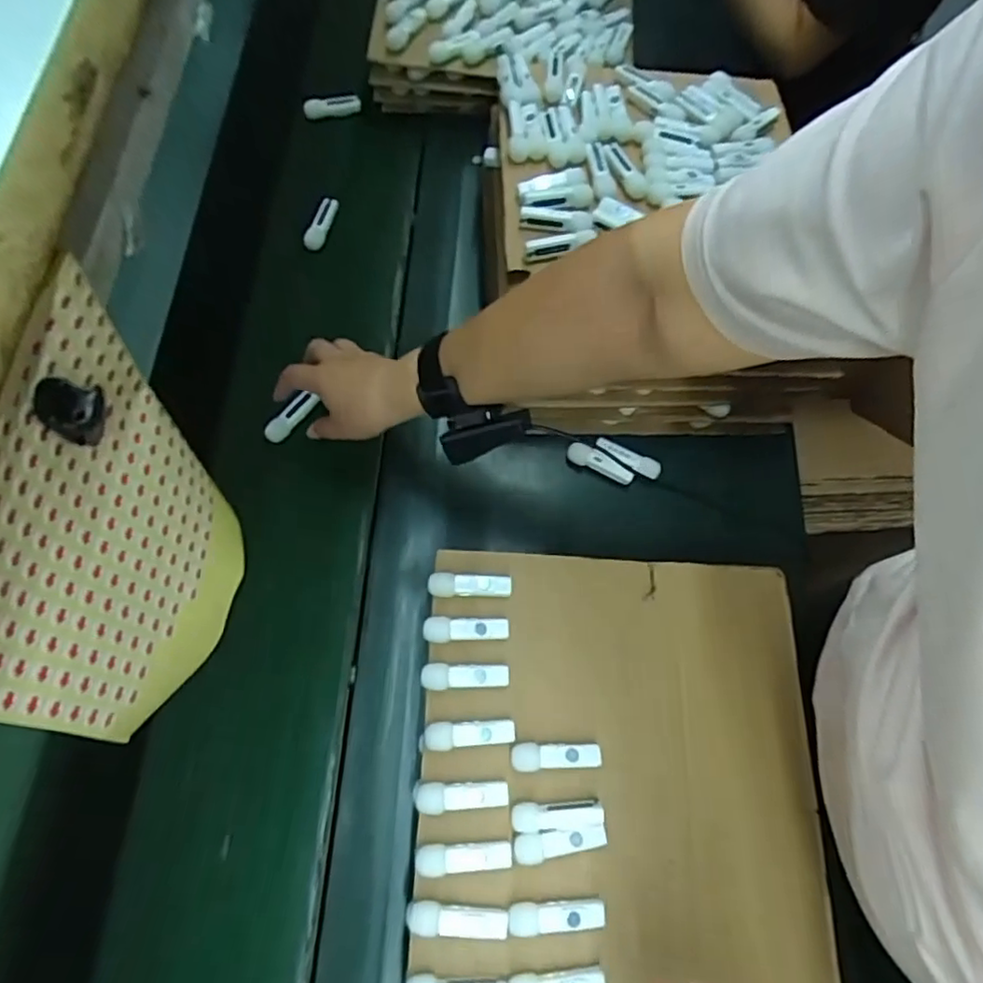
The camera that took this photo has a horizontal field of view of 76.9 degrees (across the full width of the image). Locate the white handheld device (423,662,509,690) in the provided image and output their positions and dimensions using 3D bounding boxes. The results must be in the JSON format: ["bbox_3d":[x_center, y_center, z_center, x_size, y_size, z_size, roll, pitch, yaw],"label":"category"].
[{"bbox_3d":[-0.020,0.141,0.470,0.066,0.009,0.019,2,70,-1],"label":"white handheld device"}]

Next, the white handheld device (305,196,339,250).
[{"bbox_3d":[-0.187,-0.294,0.679,0.021,0.014,0.058,30,97,9],"label":"white handheld device"}]

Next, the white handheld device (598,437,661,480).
[{"bbox_3d":[0.131,-0.033,0.594,0.066,0.015,0.019,33,72,10],"label":"white handheld device"}]

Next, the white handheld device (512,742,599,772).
[{"bbox_3d":[0.048,0.197,0.460,0.065,0.012,0.019,1,70,-1],"label":"white handheld device"}]

